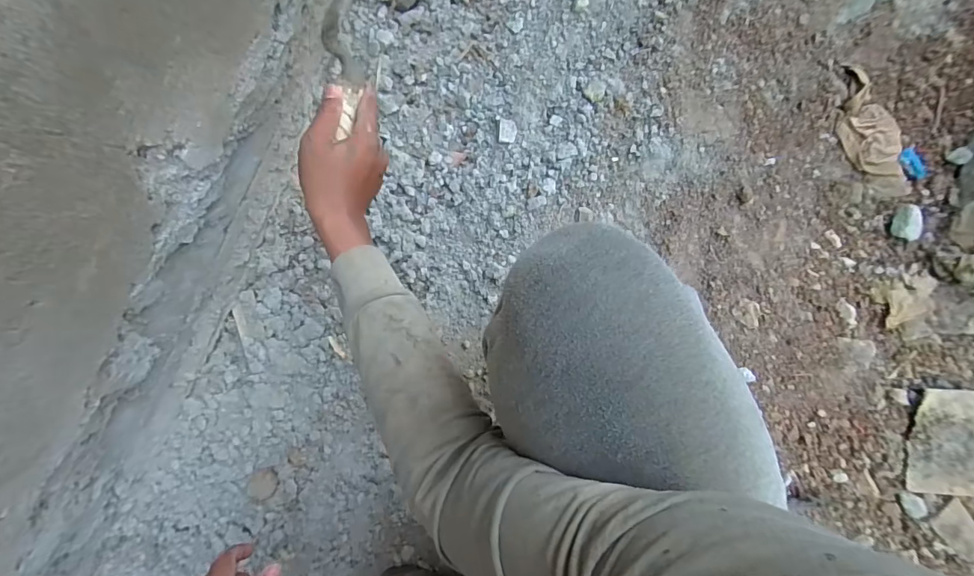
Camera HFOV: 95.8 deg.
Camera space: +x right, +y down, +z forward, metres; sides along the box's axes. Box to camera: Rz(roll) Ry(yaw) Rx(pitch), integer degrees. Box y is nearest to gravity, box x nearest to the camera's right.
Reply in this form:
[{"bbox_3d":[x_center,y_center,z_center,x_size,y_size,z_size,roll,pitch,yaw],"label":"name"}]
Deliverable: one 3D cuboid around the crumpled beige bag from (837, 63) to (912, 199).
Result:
[{"bbox_3d":[0.560,-0.228,0.641,0.070,0.025,0.195,-11,93,-1],"label":"crumpled beige bag"}]

